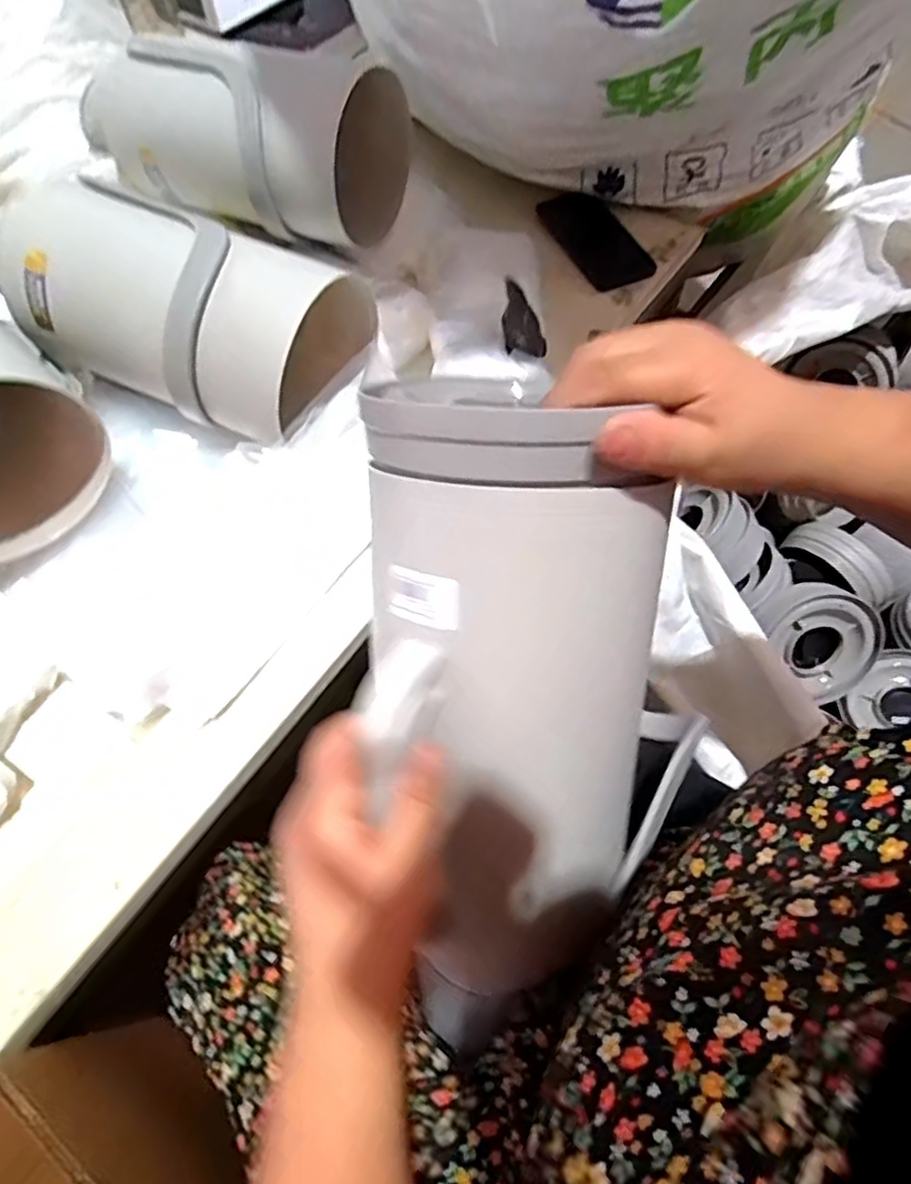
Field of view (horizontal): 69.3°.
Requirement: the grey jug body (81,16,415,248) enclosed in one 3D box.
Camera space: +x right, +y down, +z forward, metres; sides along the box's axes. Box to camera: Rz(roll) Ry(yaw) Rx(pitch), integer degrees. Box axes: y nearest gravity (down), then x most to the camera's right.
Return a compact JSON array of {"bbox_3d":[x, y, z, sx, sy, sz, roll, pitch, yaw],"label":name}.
[{"bbox_3d":[-0.230,-0.478,0.676,0.344,0.129,0.140,29,67,15],"label":"grey jug body"}]

